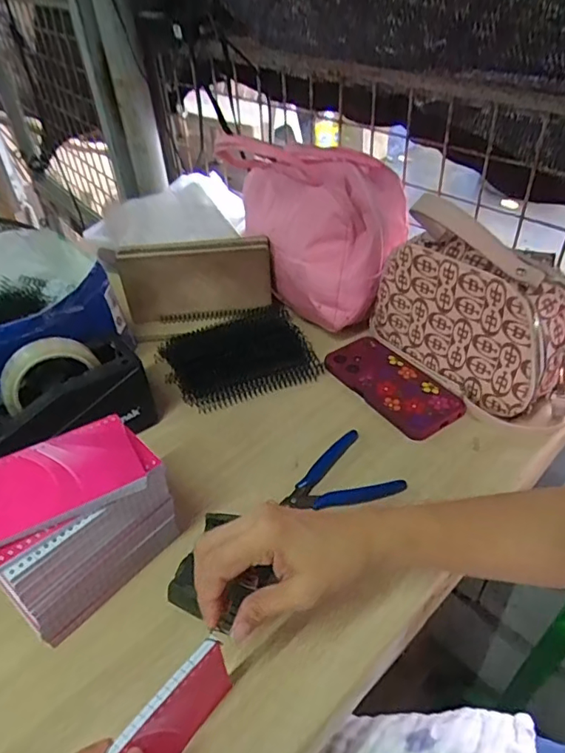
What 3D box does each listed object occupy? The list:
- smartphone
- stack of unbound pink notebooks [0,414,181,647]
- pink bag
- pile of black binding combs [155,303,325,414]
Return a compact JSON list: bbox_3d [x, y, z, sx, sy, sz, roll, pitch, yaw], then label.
[{"bbox_3d":[0.127,0.006,0.605,0.083,0.011,0.163,-27,46,-22],"label":"smartphone"},{"bbox_3d":[-0.164,0.117,0.423,0.133,0.119,0.091,-34,49,-28],"label":"stack of unbound pink notebooks"},{"bbox_3d":[0.047,-0.194,0.688,0.150,0.196,0.215,-23,45,-20],"label":"pink bag"},{"bbox_3d":[-0.057,-0.030,0.652,0.173,0.015,0.143,-17,43,-13],"label":"pile of black binding combs"}]

